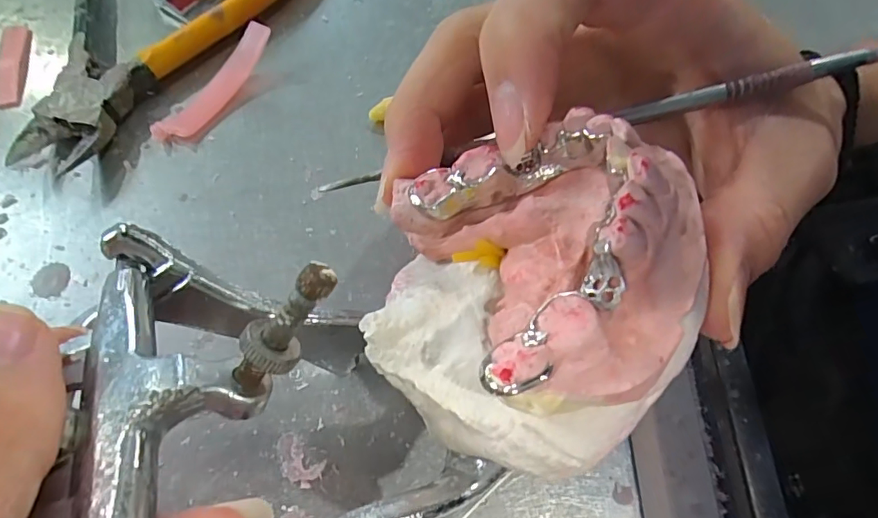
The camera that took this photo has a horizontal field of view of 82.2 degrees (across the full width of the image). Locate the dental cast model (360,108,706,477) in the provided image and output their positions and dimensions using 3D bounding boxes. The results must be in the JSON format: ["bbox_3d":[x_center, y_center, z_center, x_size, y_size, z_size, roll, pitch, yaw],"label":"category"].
[{"bbox_3d":[0.018,0.008,0.098,0.055,0.033,0.059,-10,63,34],"label":"dental cast model"}]

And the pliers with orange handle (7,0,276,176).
[{"bbox_3d":[-0.118,-0.100,0.193,0.096,0.011,0.145,26,67,10],"label":"pliers with orange handle"}]

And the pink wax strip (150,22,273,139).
[{"bbox_3d":[-0.079,-0.062,0.175,0.012,0.013,0.052,33,69,13],"label":"pink wax strip"}]

